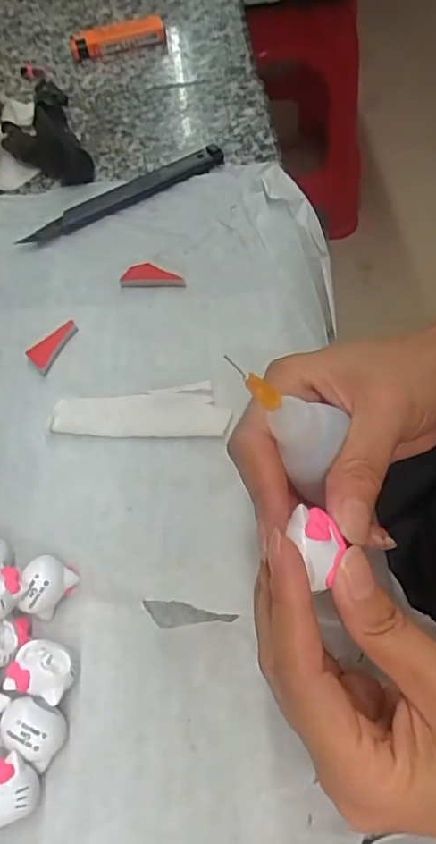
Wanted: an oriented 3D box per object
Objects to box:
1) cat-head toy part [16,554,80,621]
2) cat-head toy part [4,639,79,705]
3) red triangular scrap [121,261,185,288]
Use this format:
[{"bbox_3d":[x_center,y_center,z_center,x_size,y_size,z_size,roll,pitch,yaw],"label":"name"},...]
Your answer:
[{"bbox_3d":[-0.076,0.071,0.249,0.019,0.019,0.025,34,68,20],"label":"cat-head toy part"},{"bbox_3d":[-0.071,0.102,0.235,0.026,0.018,0.021,15,63,12],"label":"cat-head toy part"},{"bbox_3d":[-0.039,-0.089,0.346,0.038,0.005,0.017,1,61,5],"label":"red triangular scrap"}]

